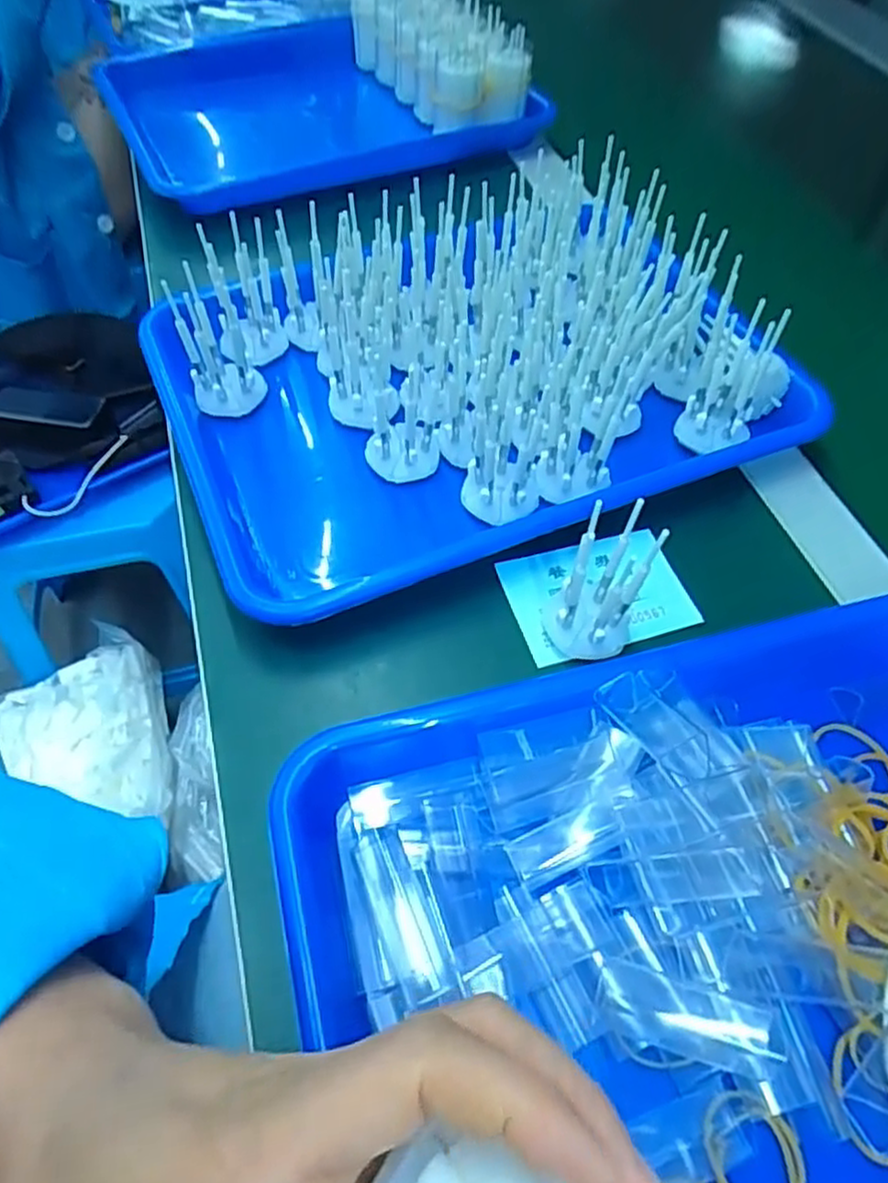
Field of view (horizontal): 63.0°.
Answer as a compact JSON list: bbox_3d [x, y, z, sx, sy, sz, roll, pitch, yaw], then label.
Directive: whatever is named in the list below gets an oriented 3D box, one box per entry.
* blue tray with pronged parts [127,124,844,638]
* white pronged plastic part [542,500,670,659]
[{"bbox_3d":[0.016,-0.125,0.397,0.320,0.078,0.236,-20,58,-15],"label":"blue tray with pronged parts"},{"bbox_3d":[0.065,-0.005,0.313,0.035,0.074,0.032,35,41,26],"label":"white pronged plastic part"}]

